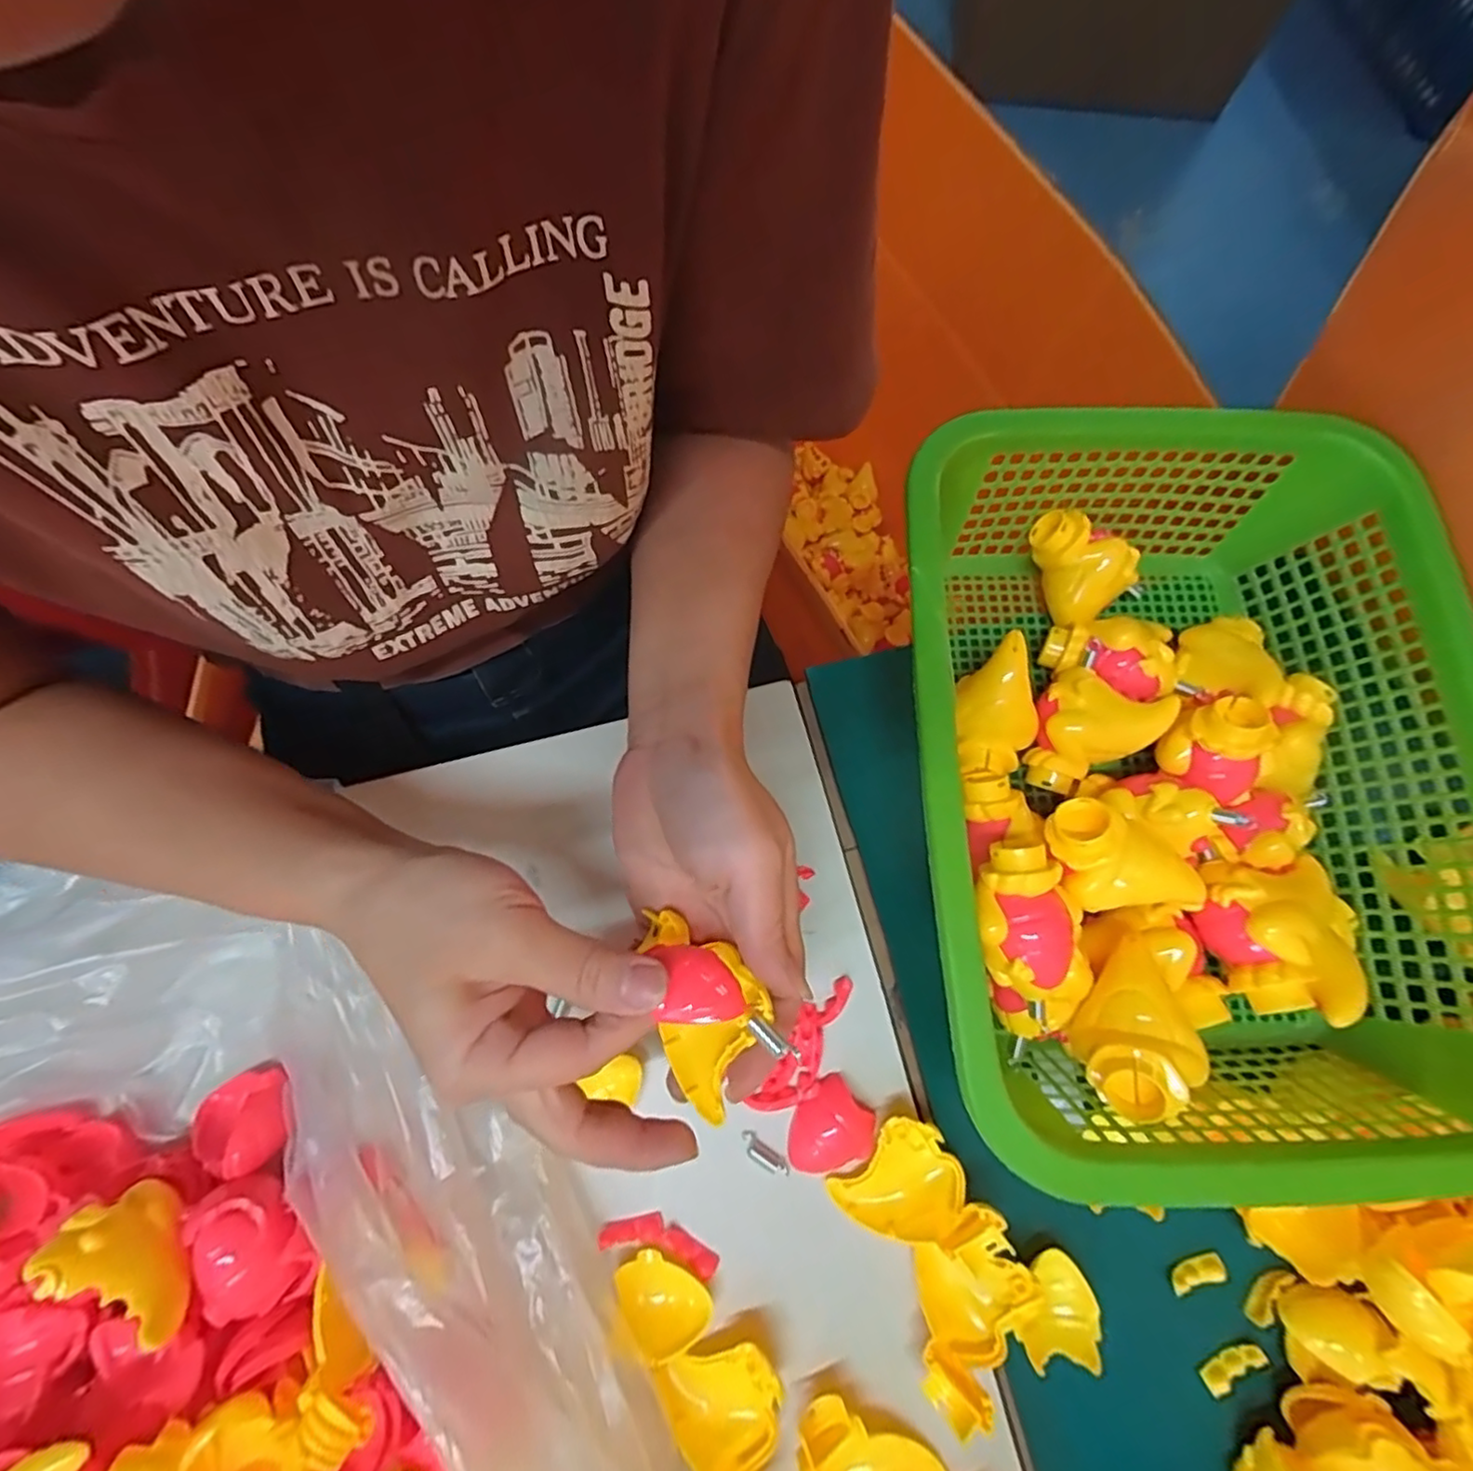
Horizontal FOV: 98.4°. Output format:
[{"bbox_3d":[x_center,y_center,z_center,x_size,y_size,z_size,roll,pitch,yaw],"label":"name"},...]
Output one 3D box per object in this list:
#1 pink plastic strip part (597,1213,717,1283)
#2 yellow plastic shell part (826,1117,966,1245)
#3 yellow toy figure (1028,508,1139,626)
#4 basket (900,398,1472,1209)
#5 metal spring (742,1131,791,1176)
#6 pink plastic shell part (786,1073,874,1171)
[{"bbox_3d":[-0.036,0.240,0.302,0.056,0.007,0.017,16,76,2],"label":"pink plastic strip part"},{"bbox_3d":[0.080,0.215,0.304,0.048,0.015,0.055,39,78,8],"label":"yellow plastic shell part"},{"bbox_3d":[0.201,-0.100,0.374,0.044,0.048,0.061,-23,78,-7],"label":"yellow toy figure"},{"bbox_3d":[0.215,0.015,0.325,0.263,0.099,0.336,1,76,-1],"label":"basket"},{"bbox_3d":[0.014,0.207,0.312,0.027,0.005,0.009,37,78,7],"label":"metal spring"},{"bbox_3d":[0.045,0.196,0.312,0.043,0.011,0.036,-42,81,-11],"label":"pink plastic shell part"}]

